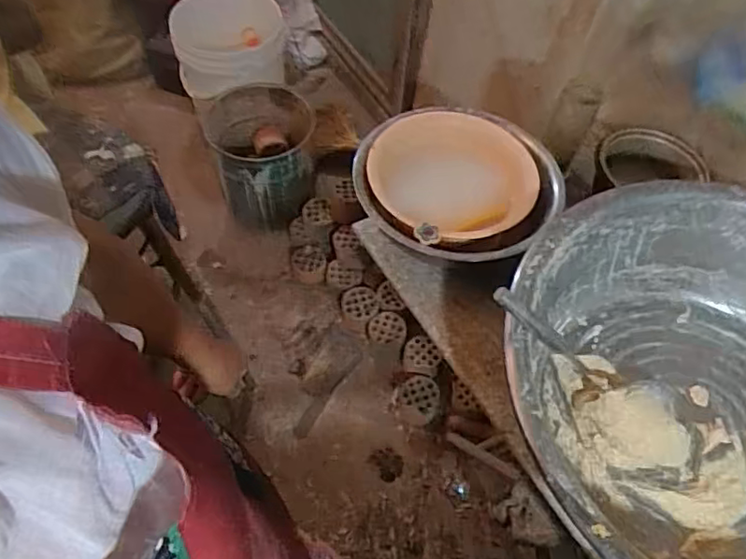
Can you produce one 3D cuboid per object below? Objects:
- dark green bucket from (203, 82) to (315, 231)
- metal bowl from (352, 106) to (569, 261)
[{"bbox_3d":[-0.311,-0.342,1.712,0.285,0.244,0.332,-8,59,-10],"label":"dark green bucket"},{"bbox_3d":[0.140,-0.156,0.976,0.310,0.091,0.313,27,60,11],"label":"metal bowl"}]

